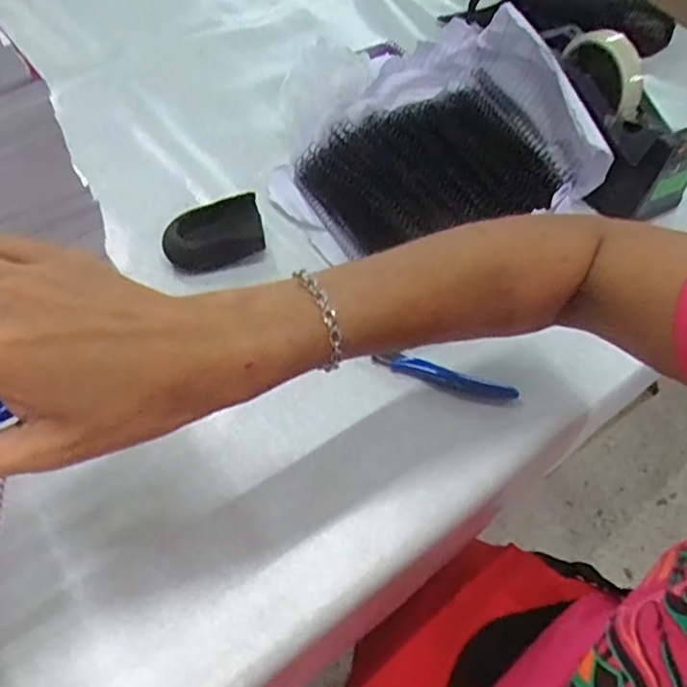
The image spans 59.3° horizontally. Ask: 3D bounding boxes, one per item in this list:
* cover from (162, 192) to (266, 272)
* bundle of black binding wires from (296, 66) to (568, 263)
[{"bbox_3d":[-0.115,-0.100,0.538,0.087,0.029,0.061,-13,55,-12],"label":"cover"},{"bbox_3d":[0.089,-0.168,0.584,0.237,0.037,0.170,-26,59,-20],"label":"bundle of black binding wires"}]

